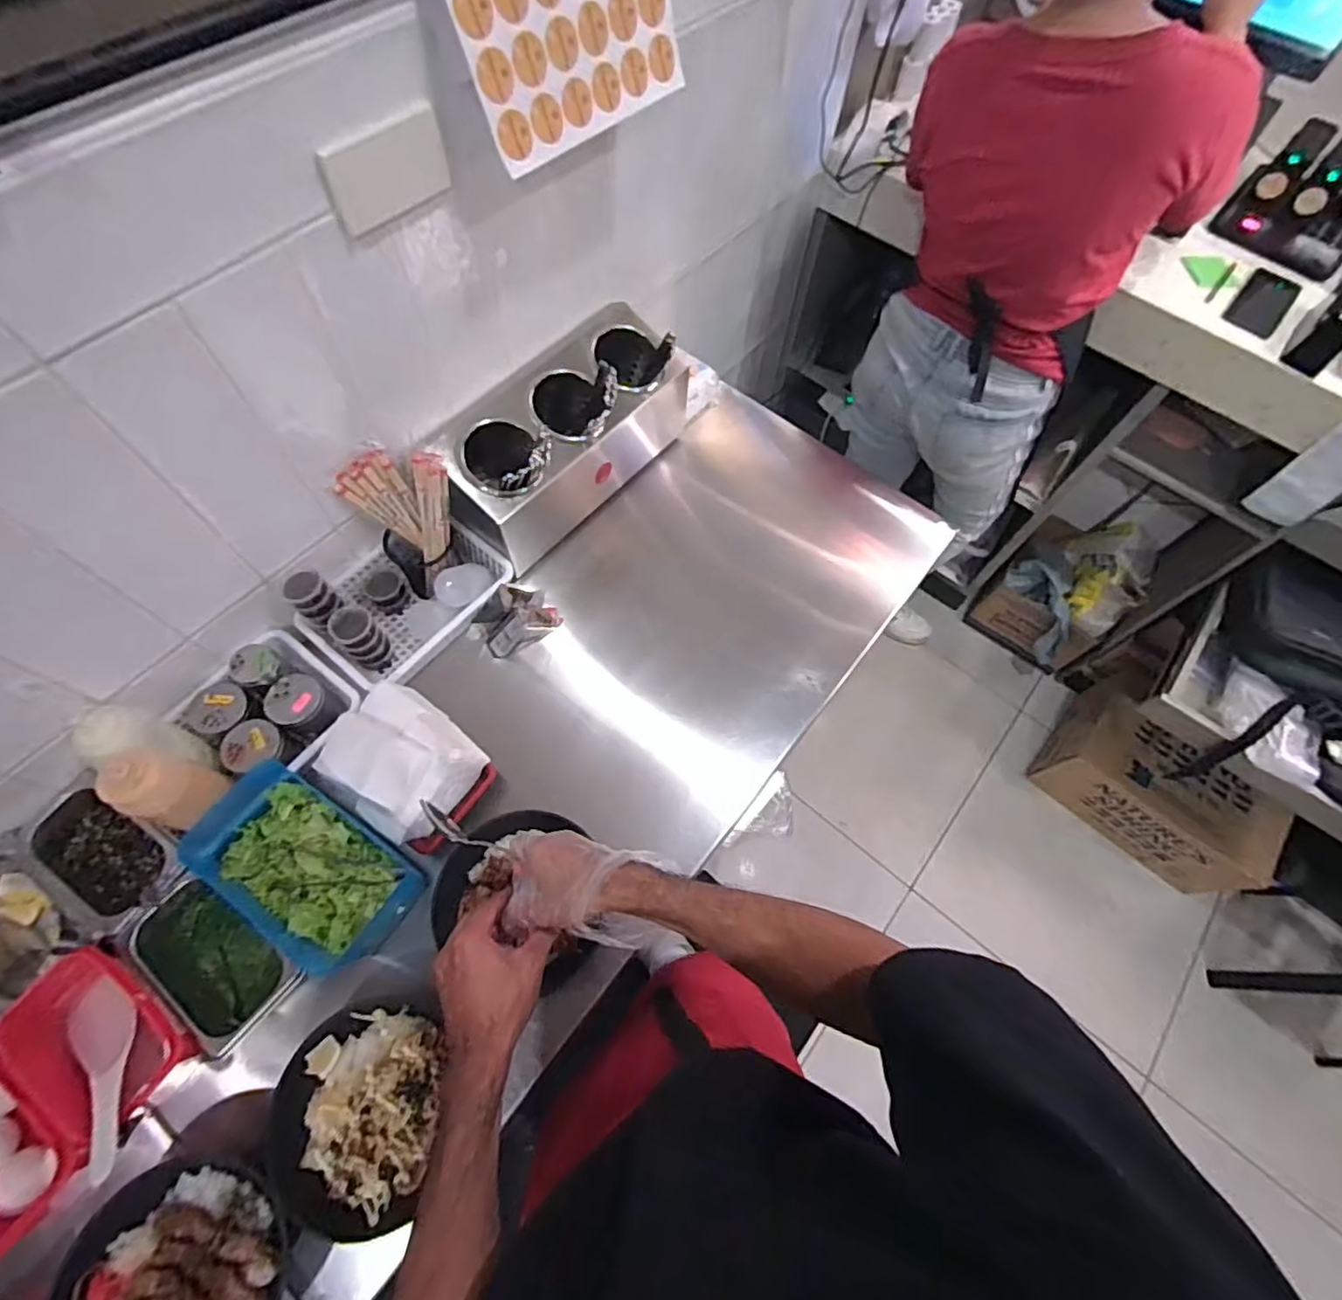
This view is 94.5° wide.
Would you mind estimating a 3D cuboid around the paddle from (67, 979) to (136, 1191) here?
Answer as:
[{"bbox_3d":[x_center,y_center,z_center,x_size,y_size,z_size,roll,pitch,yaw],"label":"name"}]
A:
[{"bbox_3d":[-0.526,0.390,0.575,0.063,0.022,0.177,-29,56,-16],"label":"paddle"}]

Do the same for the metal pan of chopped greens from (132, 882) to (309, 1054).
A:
[{"bbox_3d":[-0.473,0.331,0.651,0.170,0.063,0.095,32,67,11],"label":"metal pan of chopped greens"}]

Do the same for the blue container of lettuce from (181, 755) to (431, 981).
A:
[{"bbox_3d":[-0.394,0.240,0.681,0.221,0.080,0.138,34,67,12],"label":"blue container of lettuce"}]

